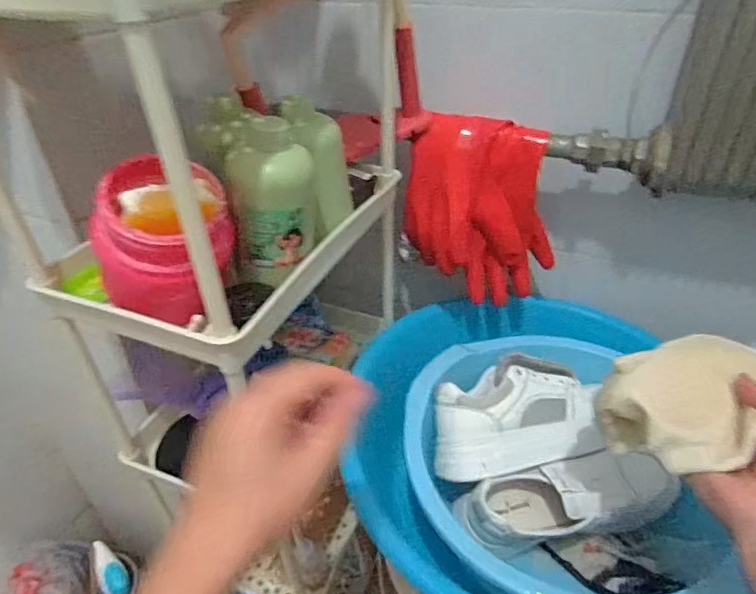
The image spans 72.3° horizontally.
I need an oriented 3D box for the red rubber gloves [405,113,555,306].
[{"bbox_3d":[0.126,-0.100,0.641,0.182,0.208,0.075,9,37,15],"label":"red rubber gloves"}]

